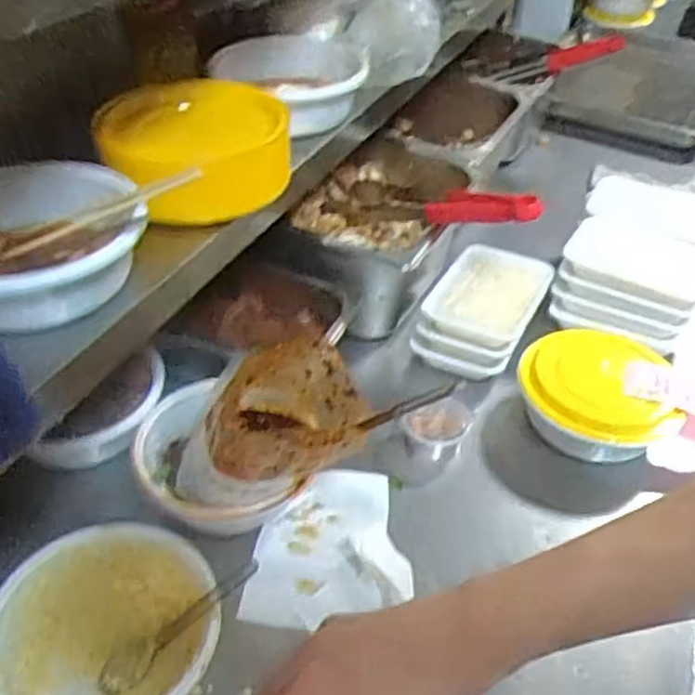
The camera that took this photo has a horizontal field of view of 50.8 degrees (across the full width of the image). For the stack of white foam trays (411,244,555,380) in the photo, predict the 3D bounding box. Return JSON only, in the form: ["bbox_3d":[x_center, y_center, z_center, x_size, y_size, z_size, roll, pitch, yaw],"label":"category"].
[{"bbox_3d":[0.163,-0.046,0.865,0.116,0.069,0.162,21,44,18],"label":"stack of white foam trays"}]

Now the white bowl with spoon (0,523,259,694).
[{"bbox_3d":[-0.183,0.221,0.557,0.165,0.065,0.166,2,41,-2],"label":"white bowl with spoon"}]

